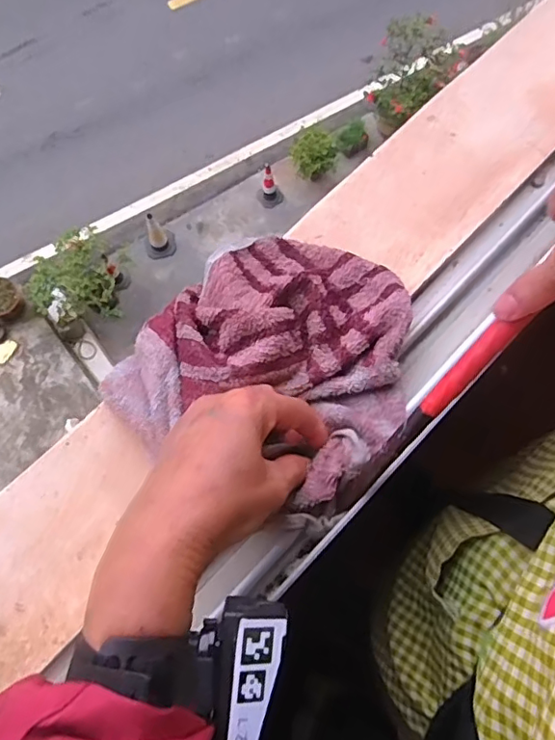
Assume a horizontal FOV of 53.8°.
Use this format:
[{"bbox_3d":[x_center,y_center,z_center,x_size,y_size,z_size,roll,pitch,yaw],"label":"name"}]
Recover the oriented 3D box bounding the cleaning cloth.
[{"bbox_3d":[-0.001,-0.013,0.352,0.172,0.041,0.174,31,76,7],"label":"cleaning cloth"}]

